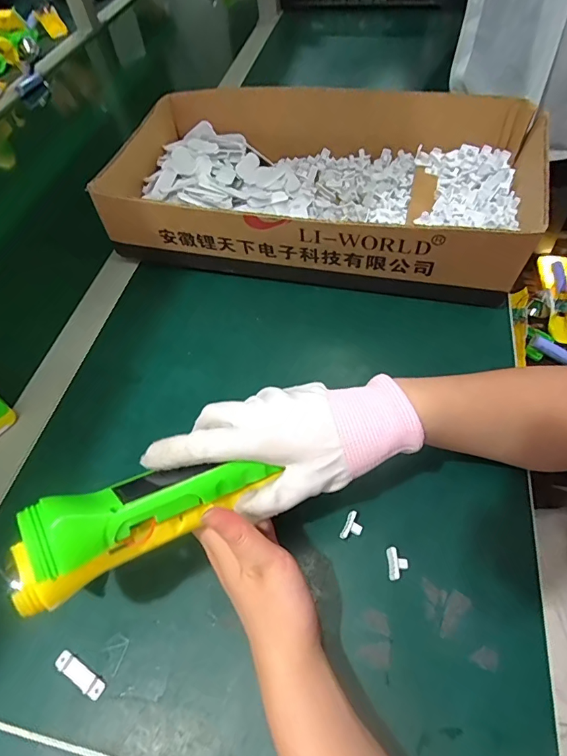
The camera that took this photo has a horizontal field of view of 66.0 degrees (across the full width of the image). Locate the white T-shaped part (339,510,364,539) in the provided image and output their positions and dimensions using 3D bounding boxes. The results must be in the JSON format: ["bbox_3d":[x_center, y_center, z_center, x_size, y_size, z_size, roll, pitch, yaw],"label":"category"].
[{"bbox_3d":[0.050,0.106,0.309,0.013,0.006,0.021,24,59,20],"label":"white T-shaped part"}]

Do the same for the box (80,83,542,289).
[{"bbox_3d":[0.048,-0.206,0.472,0.443,0.091,0.231,8,56,12],"label":"box"}]

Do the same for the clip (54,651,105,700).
[{"bbox_3d":[-0.128,0.186,0.273,0.037,0.004,0.011,24,61,22],"label":"clip"}]

